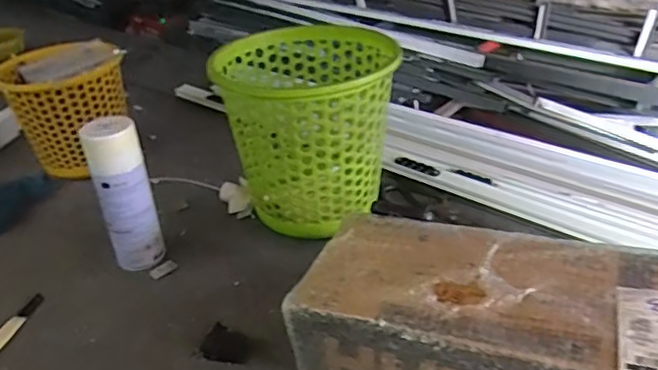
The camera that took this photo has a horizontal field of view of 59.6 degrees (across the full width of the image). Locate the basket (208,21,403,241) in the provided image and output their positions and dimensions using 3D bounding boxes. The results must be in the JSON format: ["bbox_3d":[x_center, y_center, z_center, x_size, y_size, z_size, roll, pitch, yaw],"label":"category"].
[{"bbox_3d":[-0.025,-0.080,0.831,0.238,0.224,0.253,-8,32,-5],"label":"basket"}]

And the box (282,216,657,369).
[{"bbox_3d":[0.161,0.128,0.557,0.368,0.107,0.175,10,34,22],"label":"box"}]

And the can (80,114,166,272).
[{"bbox_3d":[-0.271,0.014,0.763,0.070,0.203,0.060,-16,34,-18],"label":"can"}]

